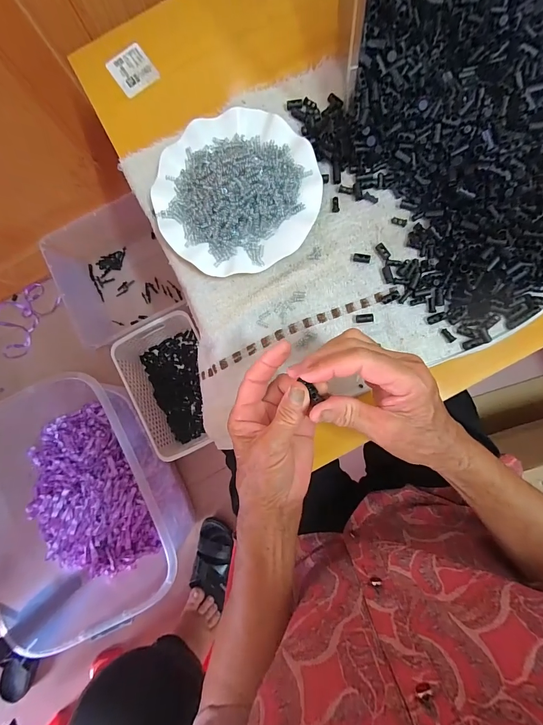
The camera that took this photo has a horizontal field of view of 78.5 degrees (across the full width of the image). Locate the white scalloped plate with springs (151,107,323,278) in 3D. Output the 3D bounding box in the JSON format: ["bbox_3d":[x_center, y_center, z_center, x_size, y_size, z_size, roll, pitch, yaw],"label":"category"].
[{"bbox_3d":[-0.039,-0.188,0.365,0.177,0.049,0.178,0,86,3],"label":"white scalloped plate with springs"}]

